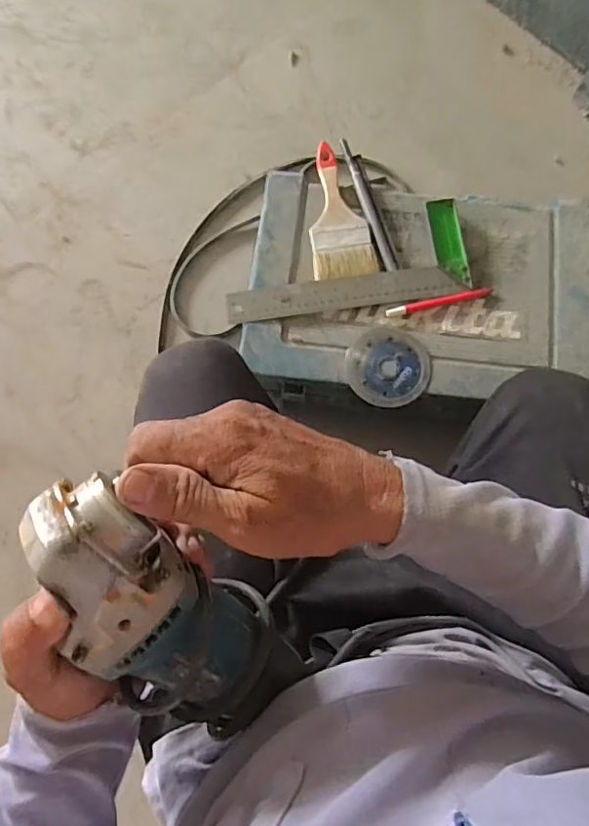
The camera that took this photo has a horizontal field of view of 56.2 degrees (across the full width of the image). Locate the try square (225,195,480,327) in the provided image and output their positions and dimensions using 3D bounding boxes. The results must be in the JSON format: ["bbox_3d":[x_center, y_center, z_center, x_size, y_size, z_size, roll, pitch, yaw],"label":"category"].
[{"bbox_3d":[0.063,-0.189,0.690,0.302,0.021,0.116,-9,76,-2],"label":"try square"}]

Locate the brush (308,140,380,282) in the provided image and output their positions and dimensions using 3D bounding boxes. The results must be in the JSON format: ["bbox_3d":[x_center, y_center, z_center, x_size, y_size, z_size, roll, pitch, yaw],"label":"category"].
[{"bbox_3d":[0.055,-0.262,0.715,0.078,0.016,0.184,-7,76,-2],"label":"brush"}]

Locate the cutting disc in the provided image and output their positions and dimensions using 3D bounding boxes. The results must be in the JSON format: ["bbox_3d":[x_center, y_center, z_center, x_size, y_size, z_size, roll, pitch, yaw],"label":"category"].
[{"bbox_3d":[0.113,-0.055,0.665,0.098,0.007,0.094,3,82,5],"label":"cutting disc"}]

